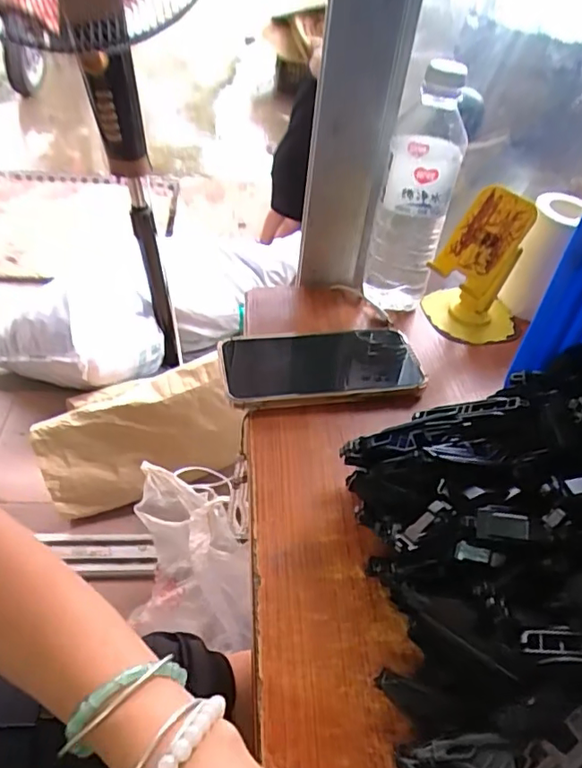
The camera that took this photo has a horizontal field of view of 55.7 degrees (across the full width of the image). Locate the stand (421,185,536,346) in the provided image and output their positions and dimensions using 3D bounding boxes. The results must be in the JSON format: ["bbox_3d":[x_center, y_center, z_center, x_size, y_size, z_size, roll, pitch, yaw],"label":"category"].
[{"bbox_3d":[0.183,-0.109,0.523,0.089,0.134,0.079,25,45,19],"label":"stand"}]

